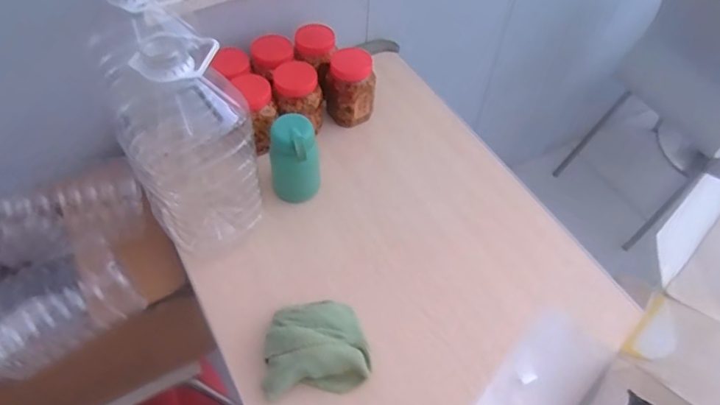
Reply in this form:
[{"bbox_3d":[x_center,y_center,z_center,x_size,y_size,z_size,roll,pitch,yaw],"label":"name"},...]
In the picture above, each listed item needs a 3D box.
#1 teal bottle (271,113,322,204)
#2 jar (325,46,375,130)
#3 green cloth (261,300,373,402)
[{"bbox_3d":[-0.097,-0.059,0.813,0.074,0.154,0.061,-3,53,-6],"label":"teal bottle"},{"bbox_3d":[-0.019,-0.197,0.941,0.077,0.150,0.072,2,53,-2],"label":"jar"},{"bbox_3d":[-0.057,0.188,0.684,0.138,0.043,0.112,-5,54,-8],"label":"green cloth"}]

